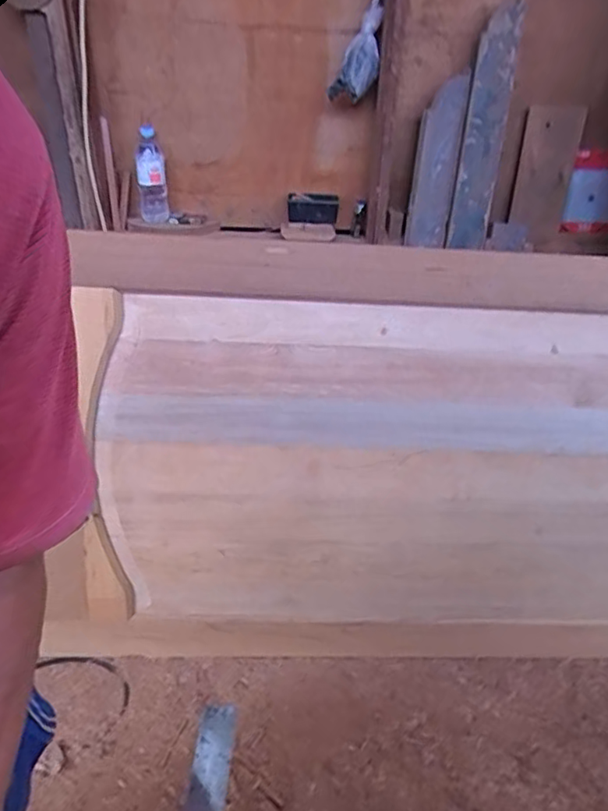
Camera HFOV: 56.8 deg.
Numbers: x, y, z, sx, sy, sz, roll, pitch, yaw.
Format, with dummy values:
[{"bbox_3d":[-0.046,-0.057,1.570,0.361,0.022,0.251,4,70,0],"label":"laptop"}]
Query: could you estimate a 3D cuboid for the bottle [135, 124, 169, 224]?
[{"bbox_3d":[-0.396,-0.586,1.453,0.077,0.228,0.070,-4,32,-10],"label":"bottle"}]

